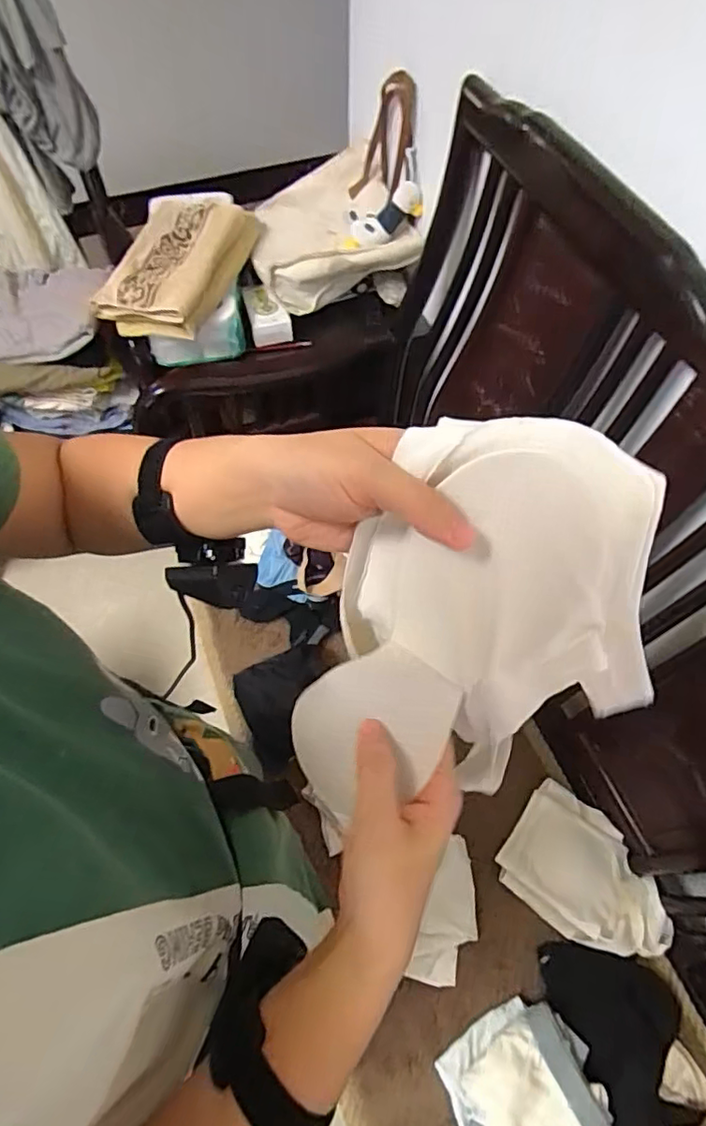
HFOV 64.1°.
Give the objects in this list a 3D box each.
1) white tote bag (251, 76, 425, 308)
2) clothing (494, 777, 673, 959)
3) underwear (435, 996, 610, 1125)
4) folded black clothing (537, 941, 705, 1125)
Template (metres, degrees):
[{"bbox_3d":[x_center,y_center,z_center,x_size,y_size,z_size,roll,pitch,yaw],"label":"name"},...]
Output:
[{"bbox_3d":[-0.052,-0.750,1.133,0.322,0.273,0.349,-9,61,-6],"label":"white tote bag"},{"bbox_3d":[0.359,0.468,0.846,0.250,0.041,0.180,34,66,17],"label":"clothing"},{"bbox_3d":[0.225,0.687,0.726,0.189,0.055,0.177,-28,65,-15],"label":"underwear"},{"bbox_3d":[0.376,0.636,0.762,0.164,0.039,0.231,-16,62,-9],"label":"folded black clothing"}]

